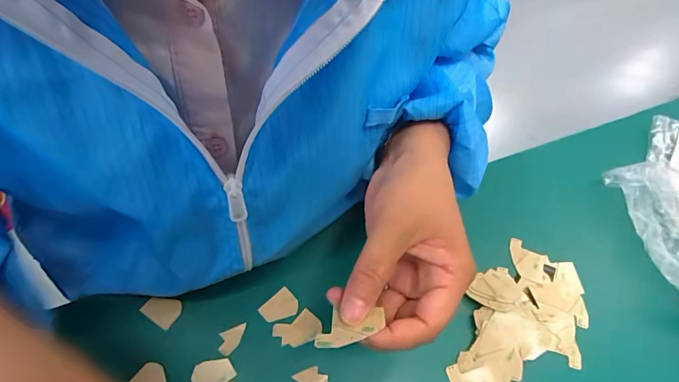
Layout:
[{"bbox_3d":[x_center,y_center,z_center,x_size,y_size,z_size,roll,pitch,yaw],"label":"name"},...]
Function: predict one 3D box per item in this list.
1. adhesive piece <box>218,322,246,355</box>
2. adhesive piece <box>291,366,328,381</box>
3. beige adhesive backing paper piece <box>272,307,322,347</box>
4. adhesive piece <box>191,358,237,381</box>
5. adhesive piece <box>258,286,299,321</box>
[{"bbox_3d":[-0.086,0.115,0.314,0.016,0.004,0.025,17,58,3],"label":"adhesive piece"},{"bbox_3d":[-0.021,0.142,0.304,0.024,0.004,0.015,28,59,9],"label":"adhesive piece"},{"bbox_3d":[-0.033,0.111,0.321,0.036,0.004,0.024,-23,65,-20],"label":"beige adhesive backing paper piece"},{"bbox_3d":[-0.096,0.137,0.299,0.029,0.004,0.023,-30,67,-23],"label":"adhesive piece"},{"bbox_3d":[-0.049,0.097,0.330,0.029,0.004,0.023,-38,74,-23],"label":"adhesive piece"}]

